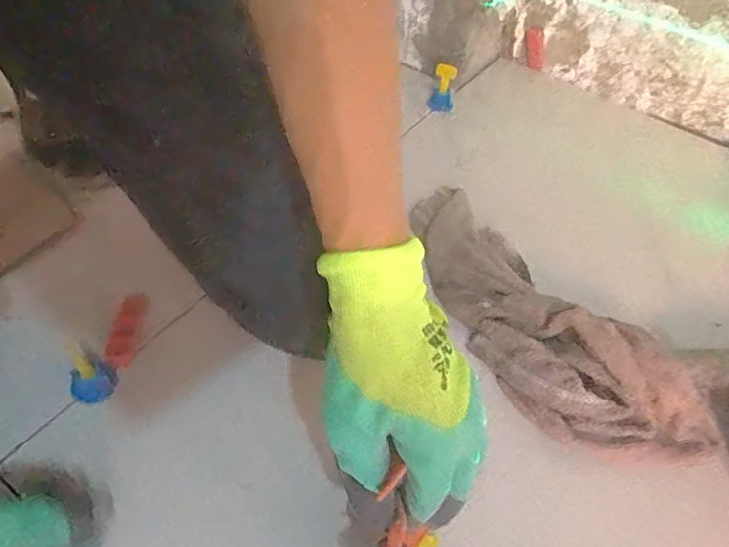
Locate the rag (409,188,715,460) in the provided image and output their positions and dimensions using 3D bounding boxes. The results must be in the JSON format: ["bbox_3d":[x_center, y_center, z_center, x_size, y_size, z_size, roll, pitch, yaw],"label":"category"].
[{"bbox_3d":[0.142,0.032,0.477,0.122,0.052,0.325,-27,58,-23],"label":"rag"}]

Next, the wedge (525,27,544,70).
[{"bbox_3d":[0.243,-0.319,0.782,0.026,0.056,0.008,9,39,31],"label":"wedge"}]

